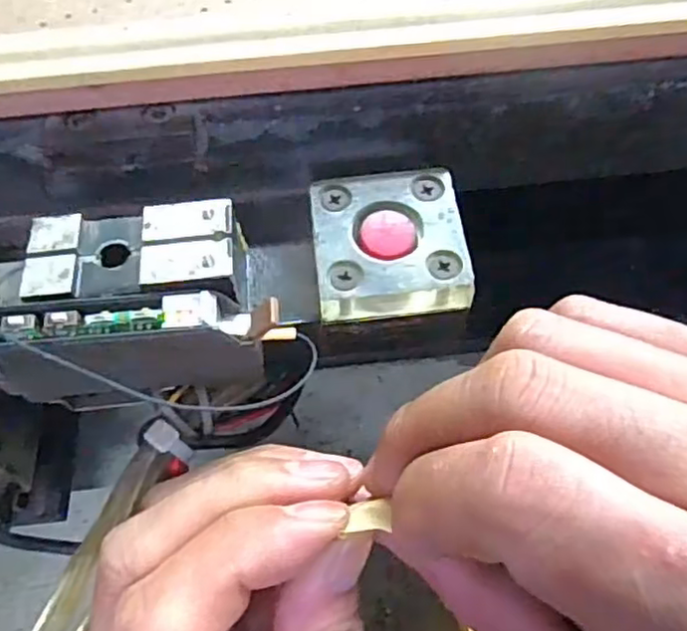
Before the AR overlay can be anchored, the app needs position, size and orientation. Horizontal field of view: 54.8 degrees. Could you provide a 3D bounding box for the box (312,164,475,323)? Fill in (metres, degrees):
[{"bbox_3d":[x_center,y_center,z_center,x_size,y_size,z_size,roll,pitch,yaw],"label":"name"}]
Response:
[{"bbox_3d":[0.012,-0.020,0.183,0.040,0.014,0.039,-5,59,-2],"label":"box"}]

